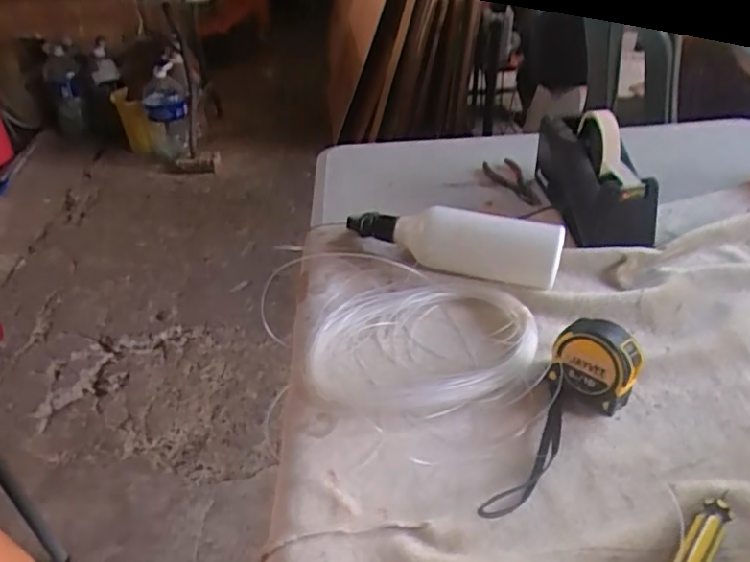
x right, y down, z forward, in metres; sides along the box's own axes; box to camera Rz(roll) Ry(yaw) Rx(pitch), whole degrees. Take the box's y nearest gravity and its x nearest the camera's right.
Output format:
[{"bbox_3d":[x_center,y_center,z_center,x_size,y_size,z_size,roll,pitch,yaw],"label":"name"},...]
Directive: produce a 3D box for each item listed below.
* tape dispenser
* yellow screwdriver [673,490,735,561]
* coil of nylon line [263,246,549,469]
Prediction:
[{"bbox_3d":[0.262,-0.131,0.691,0.079,0.112,0.191,-4,37,-3],"label":"tape dispenser"},{"bbox_3d":[0.204,0.172,0.372,0.019,0.020,0.093,26,46,33],"label":"yellow screwdriver"},{"bbox_3d":[0.046,0.056,0.542,0.213,0.020,0.151,-15,39,-16],"label":"coil of nylon line"}]

